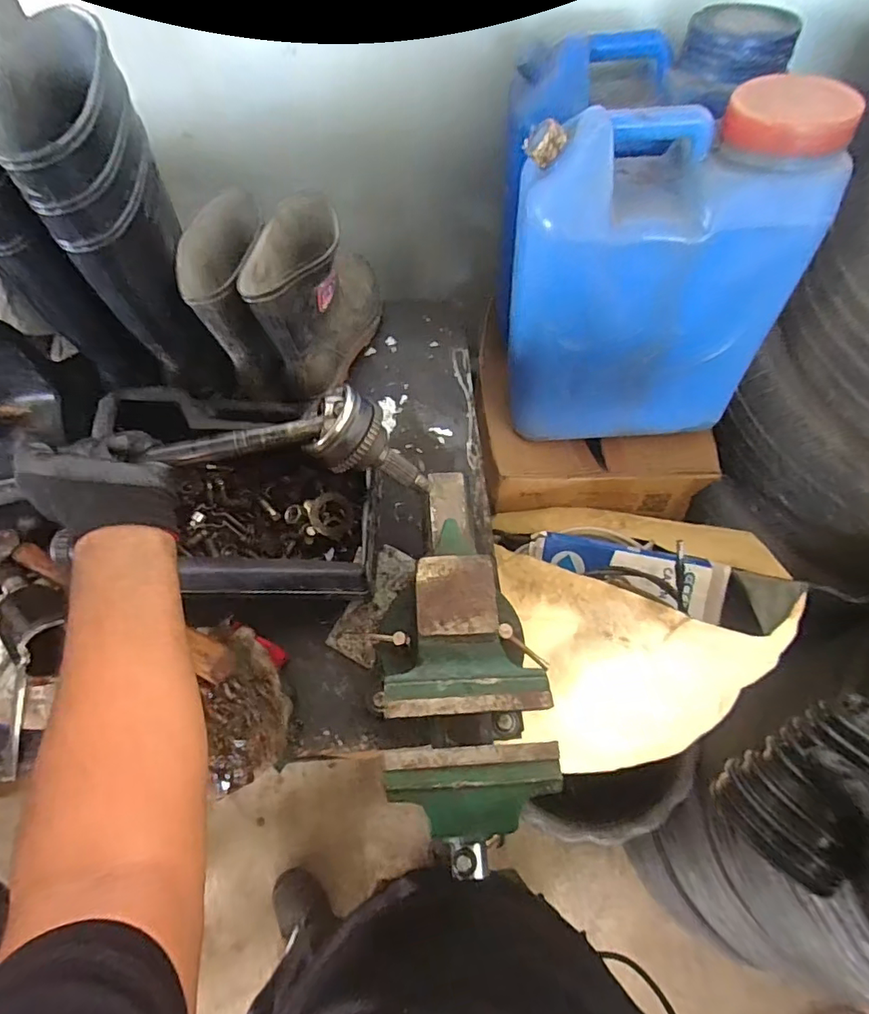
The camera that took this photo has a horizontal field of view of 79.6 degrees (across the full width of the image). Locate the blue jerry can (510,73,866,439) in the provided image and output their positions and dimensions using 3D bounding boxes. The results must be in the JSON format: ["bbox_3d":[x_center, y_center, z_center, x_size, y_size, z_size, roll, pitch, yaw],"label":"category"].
[{"bbox_3d":[0.253,-0.297,0.686,0.310,0.387,0.211,-3,64,-5],"label":"blue jerry can"}]

